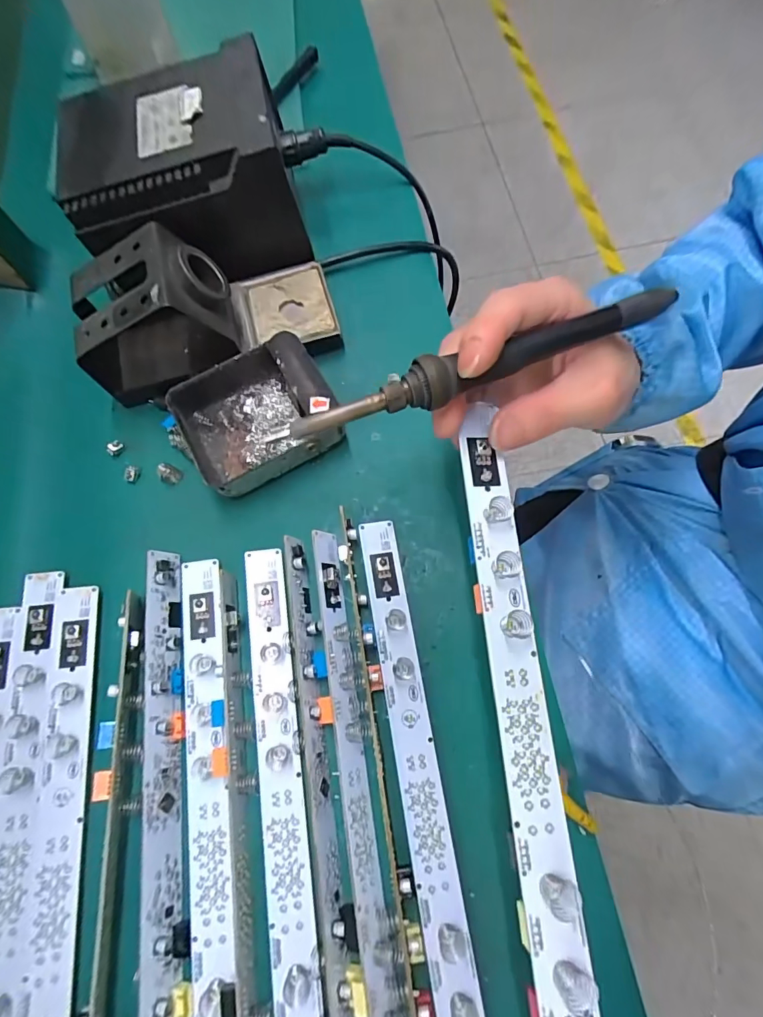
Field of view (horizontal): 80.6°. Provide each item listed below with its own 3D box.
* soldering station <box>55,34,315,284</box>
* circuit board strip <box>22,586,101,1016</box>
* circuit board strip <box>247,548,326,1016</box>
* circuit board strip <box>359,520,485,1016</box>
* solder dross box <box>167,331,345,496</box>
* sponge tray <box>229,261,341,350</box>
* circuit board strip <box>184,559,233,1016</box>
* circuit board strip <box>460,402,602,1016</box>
[{"bbox_3d":[-0.135,-0.234,0.313,0.142,0.085,0.120,-12,70,0],"label":"soldering station"},{"bbox_3d":[-0.161,0.183,0.220,0.024,0.013,0.286,-9,72,-1],"label":"circuit board strip"},{"bbox_3d":[-0.047,0.160,0.223,0.022,0.010,0.285,-8,72,-1],"label":"circuit board strip"},{"bbox_3d":[0.022,0.144,0.228,0.019,0.009,0.284,-10,72,-1],"label":"circuit board strip"},{"bbox_3d":[-0.080,-0.058,0.286,0.095,0.032,0.084,-28,71,-6],"label":"solder dross box"},{"bbox_3d":[-0.070,-0.143,0.325,0.067,0.012,0.062,-15,70,-1],"label":"sponge tray"},{"bbox_3d":[-0.085,0.165,0.222,0.021,0.010,0.282,-9,72,-1],"label":"circuit board strip"},{"bbox_3d":[0.056,0.080,0.181,0.021,0.008,0.266,-4,71,0],"label":"circuit board strip"}]

